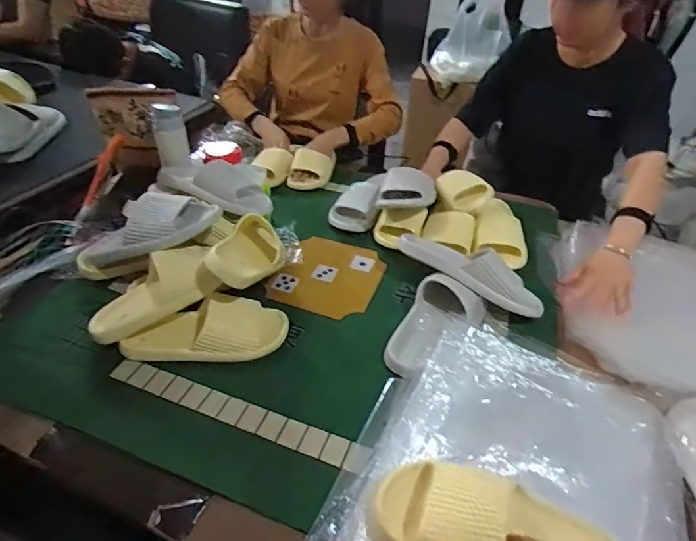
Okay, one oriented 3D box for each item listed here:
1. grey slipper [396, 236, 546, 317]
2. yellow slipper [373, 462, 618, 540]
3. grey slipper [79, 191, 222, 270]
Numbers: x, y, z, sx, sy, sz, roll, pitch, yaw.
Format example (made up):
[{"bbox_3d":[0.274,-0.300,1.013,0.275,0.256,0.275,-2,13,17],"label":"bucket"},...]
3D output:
[{"bbox_3d":[0.214,-0.004,0.766,0.267,0.064,0.084,24,44,22],"label":"grey slipper"},{"bbox_3d":[0.162,0.264,0.447,0.258,0.061,0.099,14,40,4],"label":"yellow slipper"},{"bbox_3d":[-0.352,-0.075,0.765,0.260,0.081,0.121,-20,40,8],"label":"grey slipper"}]

